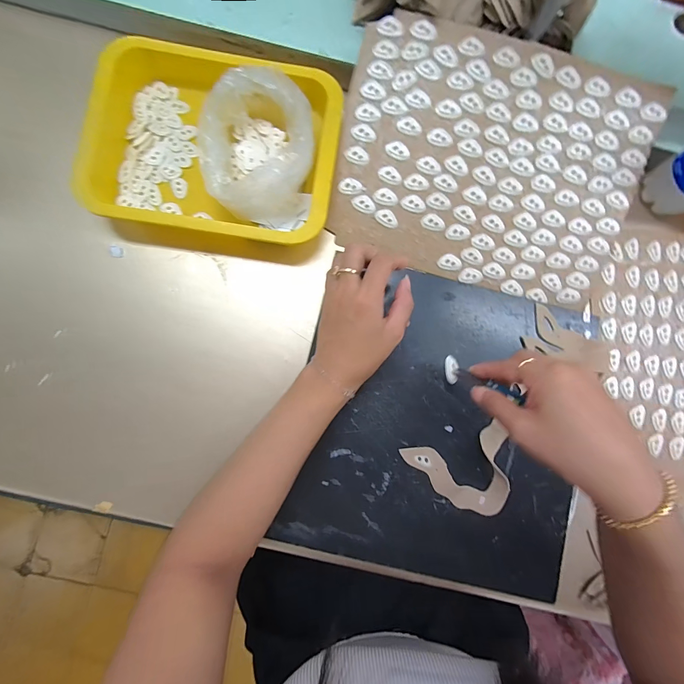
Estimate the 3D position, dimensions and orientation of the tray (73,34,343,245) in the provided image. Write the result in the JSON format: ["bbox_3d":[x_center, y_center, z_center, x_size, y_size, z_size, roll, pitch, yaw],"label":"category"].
[{"bbox_3d":[-0.131,-0.213,0.344,0.251,0.055,0.203,8,85,-2],"label":"tray"}]

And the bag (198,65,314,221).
[{"bbox_3d":[-0.088,-0.206,0.340,0.109,0.057,0.138,-3,85,-3],"label":"bag"}]

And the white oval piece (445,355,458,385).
[{"bbox_3d":[0.106,0.026,0.313,0.014,0.004,0.028,4,72,-2],"label":"white oval piece"}]

